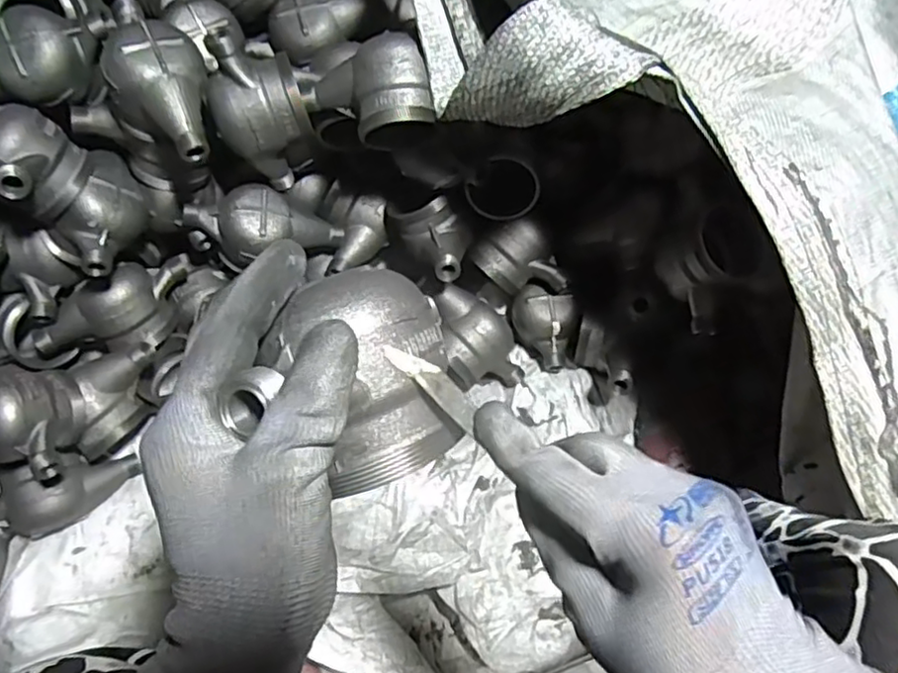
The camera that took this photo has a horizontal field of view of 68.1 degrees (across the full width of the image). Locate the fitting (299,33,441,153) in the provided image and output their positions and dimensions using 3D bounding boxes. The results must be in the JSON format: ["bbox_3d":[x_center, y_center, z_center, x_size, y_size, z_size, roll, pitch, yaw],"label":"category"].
[{"bbox_3d":[-0.072,-0.218,0.572,0.103,0.073,0.096,-9,64,-7],"label":"fitting"}]

